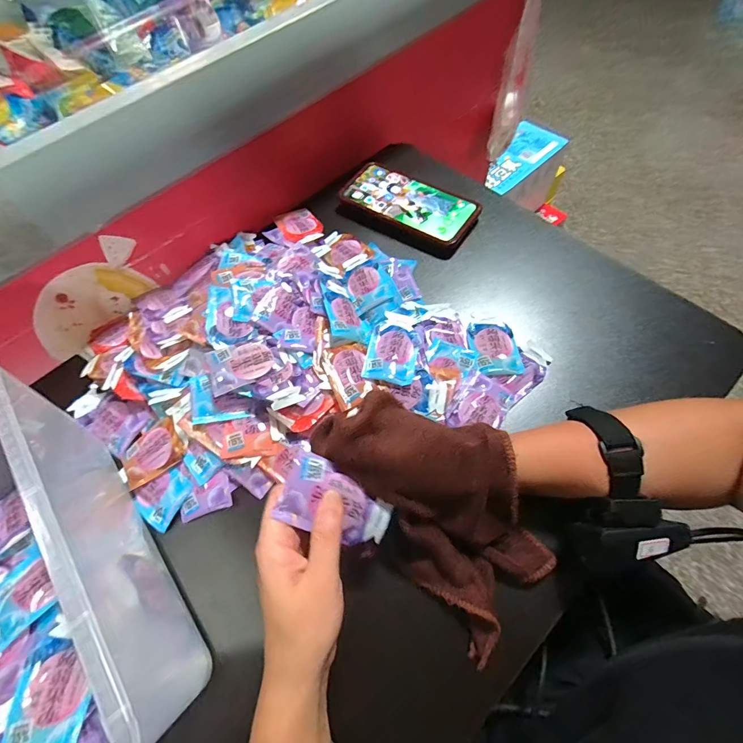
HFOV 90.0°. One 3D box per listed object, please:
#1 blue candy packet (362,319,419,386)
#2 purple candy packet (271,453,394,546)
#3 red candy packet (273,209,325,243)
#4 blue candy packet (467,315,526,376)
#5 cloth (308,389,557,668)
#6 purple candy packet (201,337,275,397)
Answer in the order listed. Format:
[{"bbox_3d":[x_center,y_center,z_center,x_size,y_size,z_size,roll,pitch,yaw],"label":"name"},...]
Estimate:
[{"bbox_3d":[0.021,-0.021,0.362,0.047,0.007,0.067,13,63,4],"label":"blue candy packet"},{"bbox_3d":[-0.023,0.091,0.257,0.076,0.007,0.045,25,78,-10],"label":"purple candy packet"},{"bbox_3d":[-0.091,-0.185,0.472,0.050,0.015,0.072,-27,65,-10],"label":"red candy packet"},{"bbox_3d":[0.123,-0.029,0.379,0.047,0.016,0.076,-5,63,-5],"label":"blue candy packet"},{"bbox_3d":[0.052,0.092,0.276,0.106,0.071,0.181,-41,72,-20],"label":"cloth"},{"bbox_3d":[-0.120,-0.007,0.343,0.060,0.010,0.046,-25,67,-14],"label":"purple candy packet"}]

